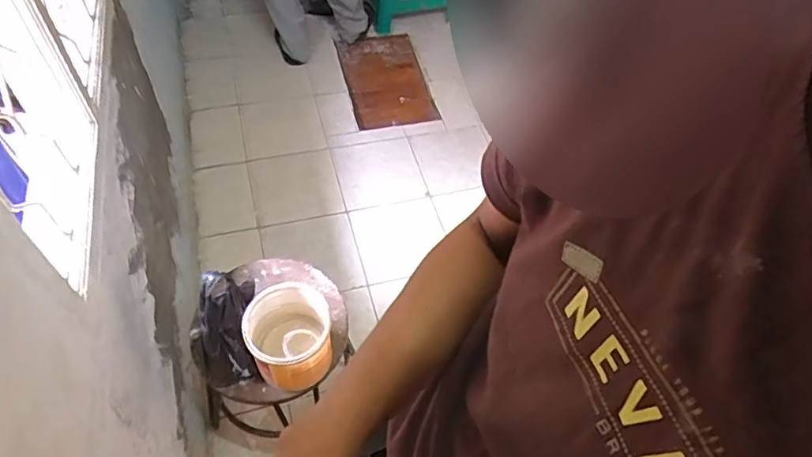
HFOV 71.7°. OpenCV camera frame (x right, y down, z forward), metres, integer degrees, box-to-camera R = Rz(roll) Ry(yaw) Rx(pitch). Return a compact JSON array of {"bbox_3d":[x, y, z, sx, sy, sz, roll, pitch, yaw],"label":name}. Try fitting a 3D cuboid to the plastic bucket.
[{"bbox_3d":[-0.222,0.217,1.104,0.155,0.176,0.146,2,53,-2],"label":"plastic bucket"}]

